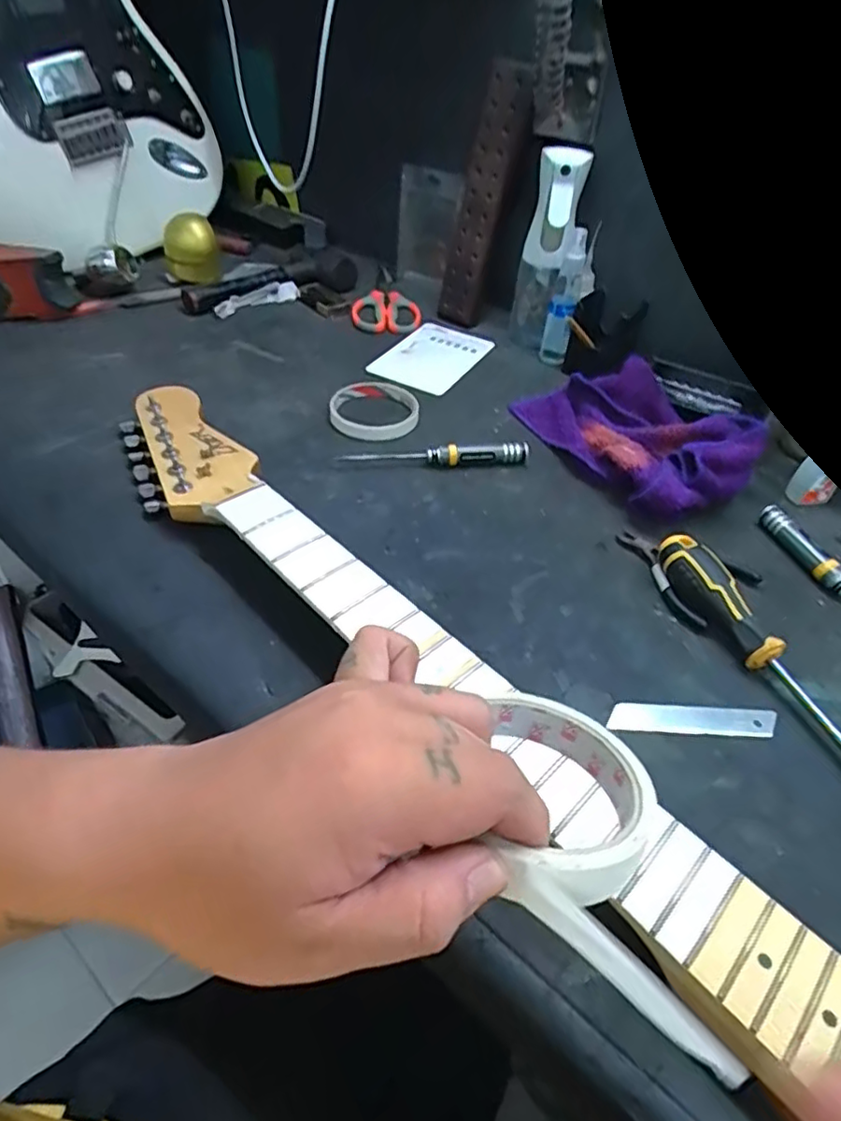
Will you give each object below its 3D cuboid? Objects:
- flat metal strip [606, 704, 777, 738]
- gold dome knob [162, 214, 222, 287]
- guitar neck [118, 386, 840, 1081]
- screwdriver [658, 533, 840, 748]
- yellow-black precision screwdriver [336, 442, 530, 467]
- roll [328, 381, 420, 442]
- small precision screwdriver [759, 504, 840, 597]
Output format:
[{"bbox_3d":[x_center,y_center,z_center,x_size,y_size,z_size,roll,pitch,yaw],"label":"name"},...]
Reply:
[{"bbox_3d":[0.166,0.097,0.375,0.103,0.004,0.019,2,45,-2],"label":"flat metal strip"},{"bbox_3d":[-0.286,-0.389,0.767,0.060,0.066,0.051,-10,47,-13],"label":"gold dome knob"},{"bbox_3d":[-0.041,0.033,0.394,0.073,0.032,0.601,-33,55,-30],"label":"guitar neck"},{"bbox_3d":[0.230,0.075,0.378,0.030,0.031,0.249,-15,48,-18],"label":"screwdriver"},{"bbox_3d":[0.014,-0.093,0.544,0.164,0.017,0.019,-2,45,-5],"label":"yellow-black precision screwdriver"},{"bbox_3d":[-0.045,-0.145,0.588,0.082,0.015,0.086,-3,45,-6],"label":"roll"},{"bbox_3d":[0.310,0.014,0.453,0.020,0.020,0.154,-16,48,-18],"label":"small precision screwdriver"}]

